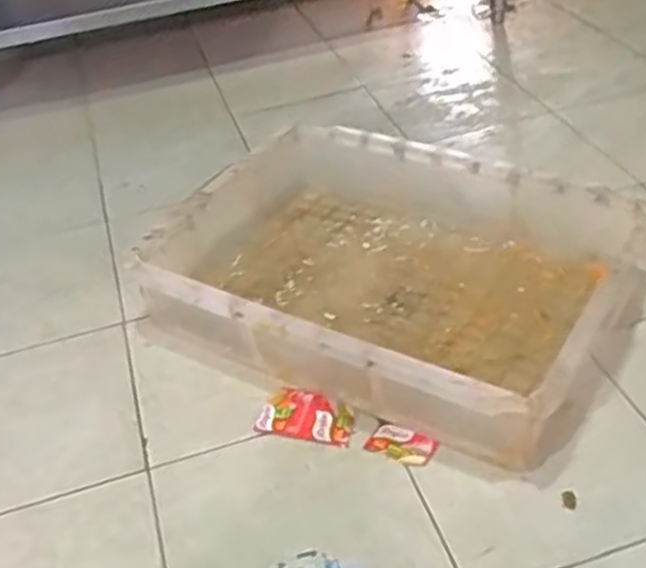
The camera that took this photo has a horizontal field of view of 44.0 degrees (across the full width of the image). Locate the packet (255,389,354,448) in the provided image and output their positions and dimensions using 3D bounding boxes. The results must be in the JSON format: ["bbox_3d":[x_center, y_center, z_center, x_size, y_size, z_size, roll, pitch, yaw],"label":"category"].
[{"bbox_3d":[-0.019,0.172,1.041,0.122,0.012,0.072,7,41,16],"label":"packet"}]

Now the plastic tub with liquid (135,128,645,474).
[{"bbox_3d":[0.074,-0.034,1.181,0.692,0.132,0.470,17,45,27],"label":"plastic tub with liquid"}]

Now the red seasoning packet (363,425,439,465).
[{"bbox_3d":[0.099,0.199,0.991,0.081,0.009,0.049,19,45,28],"label":"red seasoning packet"}]

